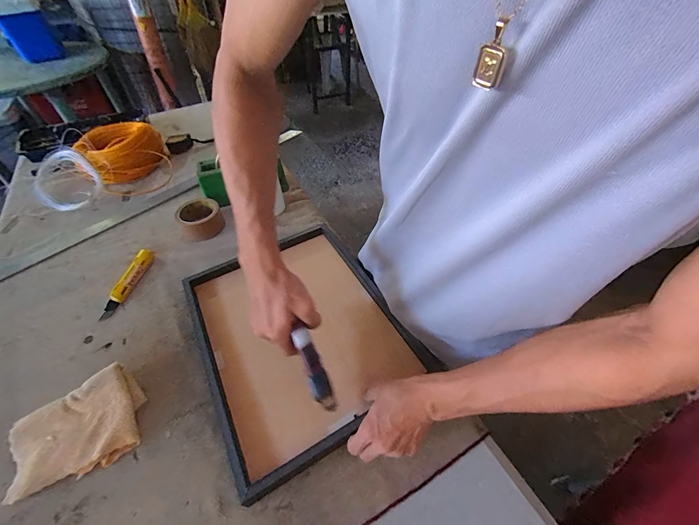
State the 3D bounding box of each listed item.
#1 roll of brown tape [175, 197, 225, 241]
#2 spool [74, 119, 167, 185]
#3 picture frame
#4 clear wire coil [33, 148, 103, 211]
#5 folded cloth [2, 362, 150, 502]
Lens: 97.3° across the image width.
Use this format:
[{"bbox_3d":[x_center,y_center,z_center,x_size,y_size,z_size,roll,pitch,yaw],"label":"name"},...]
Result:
[{"bbox_3d":[-0.344,-0.105,0.707,0.093,0.052,0.093,0,48,0],"label":"roll of brown tape"},{"bbox_3d":[-0.658,-0.327,0.900,0.184,0.105,0.193,0,48,0],"label":"spool"},{"bbox_3d":[-0.093,0.110,0.536,0.317,0.035,0.393,-25,52,-18],"label":"picture frame"},{"bbox_3d":[-0.772,-0.226,0.828,0.245,0.055,0.141,30,54,24],"label":"clear wire coil"},{"bbox_3d":[-0.377,0.235,0.431,0.154,0.033,0.128,-30,54,-24],"label":"folded cloth"}]

